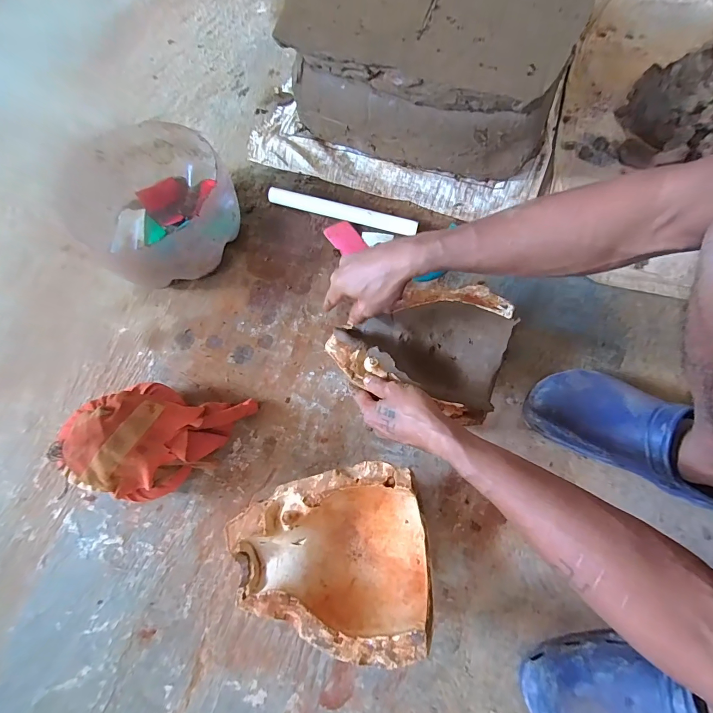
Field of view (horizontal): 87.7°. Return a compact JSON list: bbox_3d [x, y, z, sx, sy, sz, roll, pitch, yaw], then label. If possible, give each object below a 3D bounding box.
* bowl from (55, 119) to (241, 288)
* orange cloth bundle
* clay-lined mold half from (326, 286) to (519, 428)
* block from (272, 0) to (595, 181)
[{"bbox_3d":[-0.318,-0.239,0.600,0.272,0.128,0.231,42,78,14],"label":"bowl"},{"bbox_3d":[-0.269,0.104,0.477,0.211,0.137,0.142,7,72,4],"label":"orange cloth bundle"},{"bbox_3d":[0.085,-0.023,0.503,0.218,0.078,0.175,24,74,10],"label":"clay-lined mold half"},{"bbox_3d":[0.125,-0.510,0.625,0.407,0.218,0.333,19,73,10],"label":"block"}]

